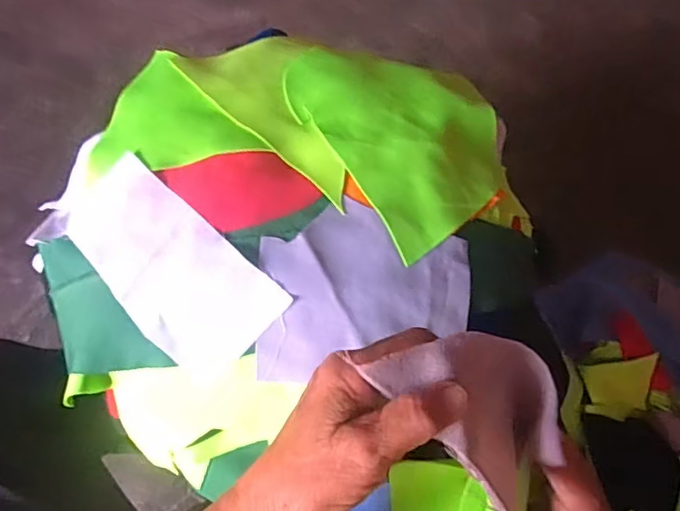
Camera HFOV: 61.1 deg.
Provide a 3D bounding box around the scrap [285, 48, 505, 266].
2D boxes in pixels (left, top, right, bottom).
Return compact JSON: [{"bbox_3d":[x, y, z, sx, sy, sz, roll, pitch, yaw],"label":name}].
[{"bbox_3d":[0.052,-0.099,0.439,0.137,0.031,0.184,-31,71,-14],"label":"scrap"}]

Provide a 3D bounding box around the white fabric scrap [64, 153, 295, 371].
[{"bbox_3d":[-0.117,0.005,0.386,0.163,0.026,0.077,40,72,14],"label":"white fabric scrap"}]

